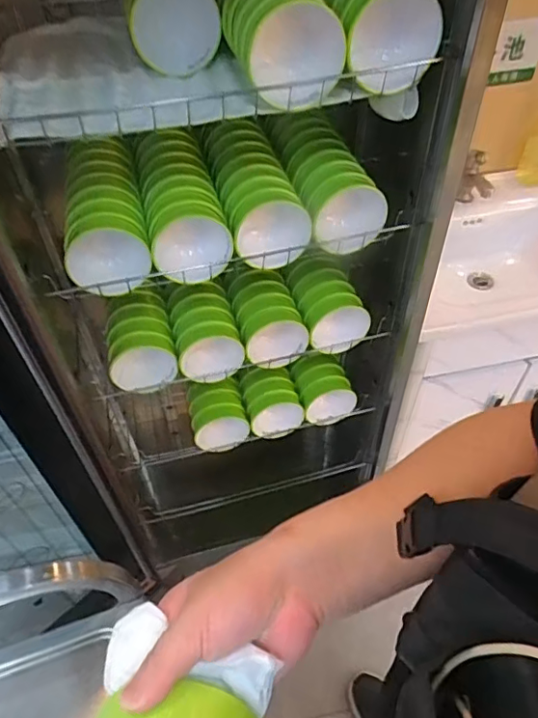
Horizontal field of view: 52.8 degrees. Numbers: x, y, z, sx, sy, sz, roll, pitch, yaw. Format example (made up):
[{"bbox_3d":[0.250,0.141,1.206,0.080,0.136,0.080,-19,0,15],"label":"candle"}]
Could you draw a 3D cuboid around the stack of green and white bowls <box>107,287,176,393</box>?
[{"bbox_3d":[-0.221,-0.030,0.923,0.110,0.101,0.168,-12,49,-9],"label":"stack of green and white bowls"}]

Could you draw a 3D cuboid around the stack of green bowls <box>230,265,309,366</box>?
[{"bbox_3d":[-0.007,-0.079,0.955,0.111,0.106,0.153,-14,50,-10],"label":"stack of green bowls"}]

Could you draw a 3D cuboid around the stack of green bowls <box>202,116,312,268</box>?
[{"bbox_3d":[-0.023,-0.259,0.827,0.112,0.103,0.255,-11,49,-8],"label":"stack of green bowls"}]

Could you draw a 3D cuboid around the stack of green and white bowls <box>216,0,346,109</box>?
[{"bbox_3d":[-0.001,-0.407,0.653,0.094,0.103,0.256,-13,49,-9],"label":"stack of green and white bowls"}]

